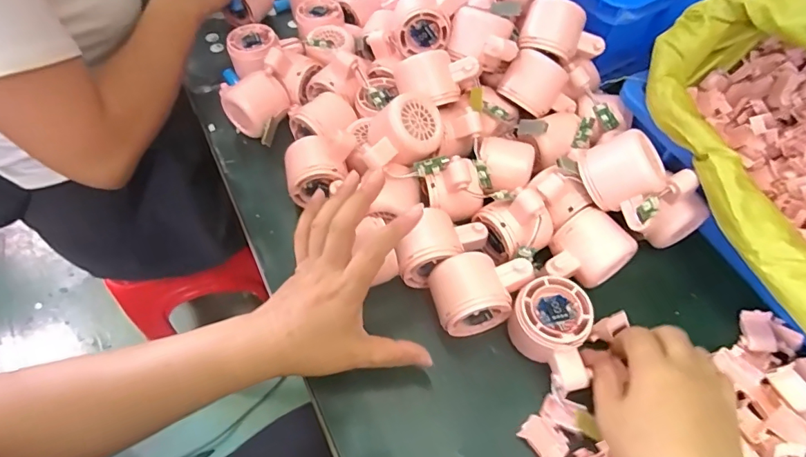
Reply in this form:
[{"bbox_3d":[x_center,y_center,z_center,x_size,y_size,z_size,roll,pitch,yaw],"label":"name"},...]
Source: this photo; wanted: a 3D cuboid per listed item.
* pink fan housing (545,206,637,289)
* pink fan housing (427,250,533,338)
[{"bbox_3d":[0.156,0.022,0.400,0.067,0.045,0.056,-29,62,-16],"label":"pink fan housing"},{"bbox_3d":[0.063,0.052,0.386,0.078,0.049,0.051,-13,59,-8],"label":"pink fan housing"}]

